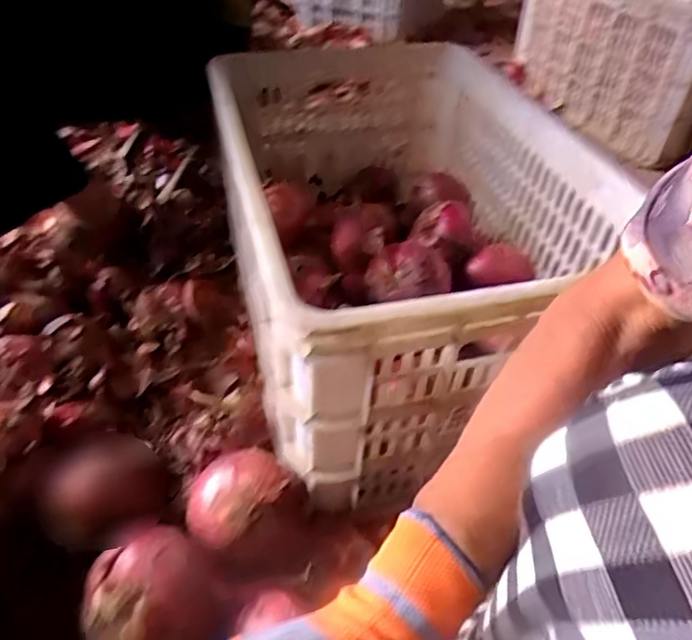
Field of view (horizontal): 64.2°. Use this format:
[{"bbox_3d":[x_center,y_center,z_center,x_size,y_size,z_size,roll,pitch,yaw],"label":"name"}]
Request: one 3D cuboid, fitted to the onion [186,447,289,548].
[{"bbox_3d":[-0.102,0.163,0.504,0.090,0.057,0.075,-33,54,-32],"label":"onion"}]

